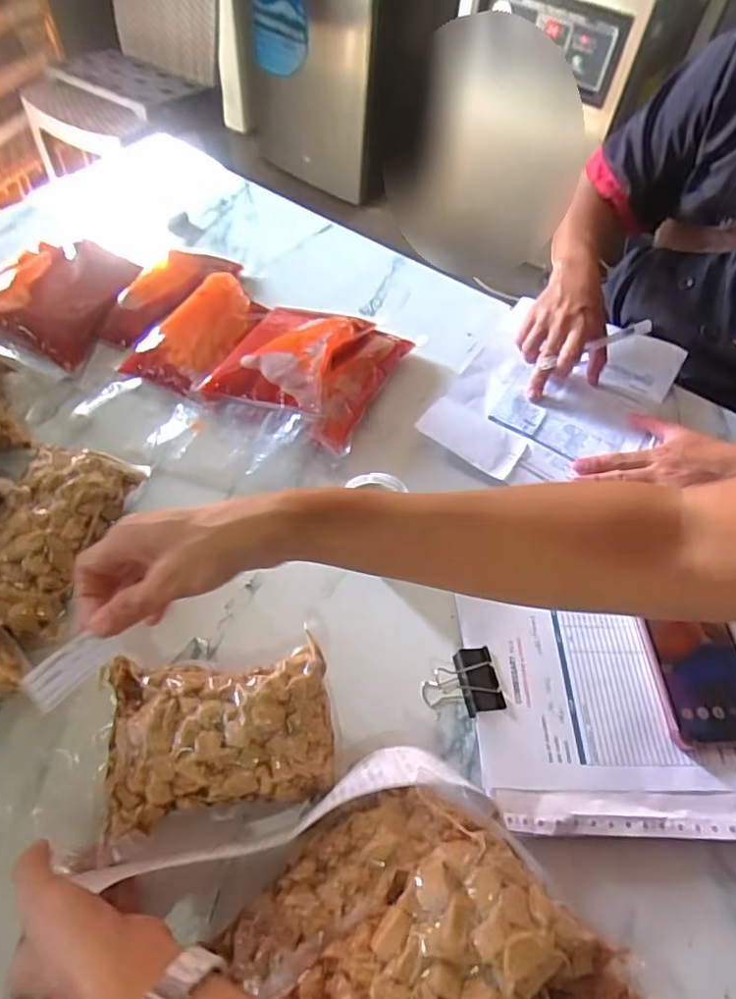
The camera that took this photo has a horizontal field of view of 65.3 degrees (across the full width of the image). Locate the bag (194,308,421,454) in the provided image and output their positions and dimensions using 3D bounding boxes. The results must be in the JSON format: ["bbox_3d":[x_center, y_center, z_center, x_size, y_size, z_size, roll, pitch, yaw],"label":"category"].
[{"bbox_3d":[-0.067,-0.152,0.628,0.171,0.061,0.180,21,57,9],"label":"bag"}]

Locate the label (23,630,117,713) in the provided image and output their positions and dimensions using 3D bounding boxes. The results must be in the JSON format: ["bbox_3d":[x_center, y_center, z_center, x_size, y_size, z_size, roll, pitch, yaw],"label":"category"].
[{"bbox_3d":[-0.160,0.090,0.311,0.045,0.005,0.021,-44,113,-45],"label":"label"}]

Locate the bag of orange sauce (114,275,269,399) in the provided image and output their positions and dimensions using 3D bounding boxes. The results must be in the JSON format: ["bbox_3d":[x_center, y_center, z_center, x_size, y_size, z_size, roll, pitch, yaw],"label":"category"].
[{"bbox_3d":[-0.192,-0.193,0.652,0.104,0.048,0.170,23,57,11],"label":"bag of orange sauce"}]

